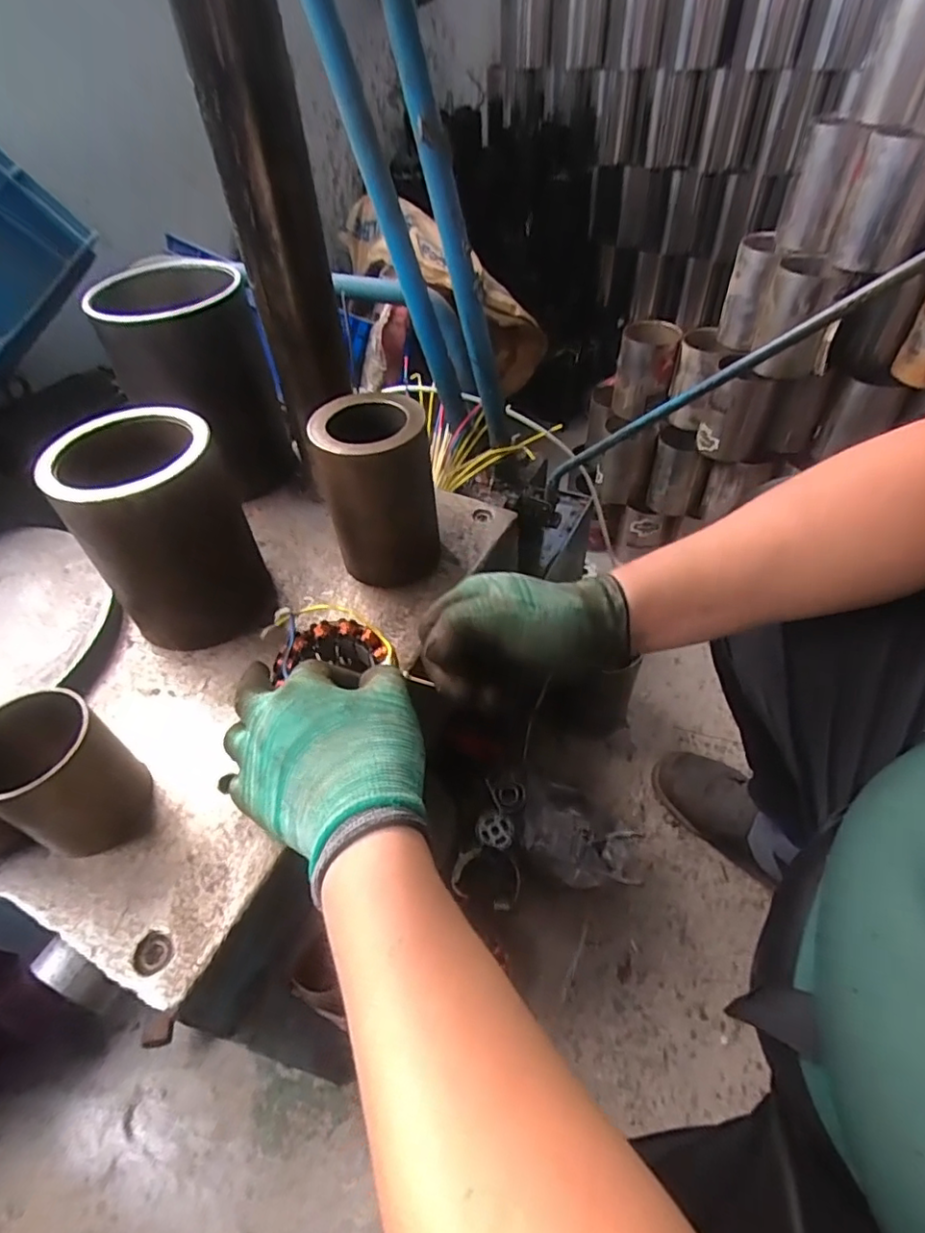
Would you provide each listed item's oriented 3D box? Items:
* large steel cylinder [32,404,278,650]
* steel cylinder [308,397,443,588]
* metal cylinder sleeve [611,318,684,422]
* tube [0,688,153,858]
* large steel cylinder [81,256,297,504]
[{"bbox_3d":[-0.223,-0.063,0.455,0.107,0.154,0.106,-28,52,-19],"label":"large steel cylinder"},{"bbox_3d":[-0.066,-0.103,0.492,0.090,0.135,0.087,-10,48,-5],"label":"steel cylinder"},{"bbox_3d":[0.306,-0.410,0.993,0.091,0.133,0.079,7,49,10],"label":"metal cylinder sleeve"},{"bbox_3d":[-0.243,0.098,0.359,0.071,0.087,0.065,-26,51,-18],"label":"tube"},{"bbox_3d":[-0.250,-0.223,0.571,0.134,0.175,0.122,26,55,25],"label":"large steel cylinder"}]

